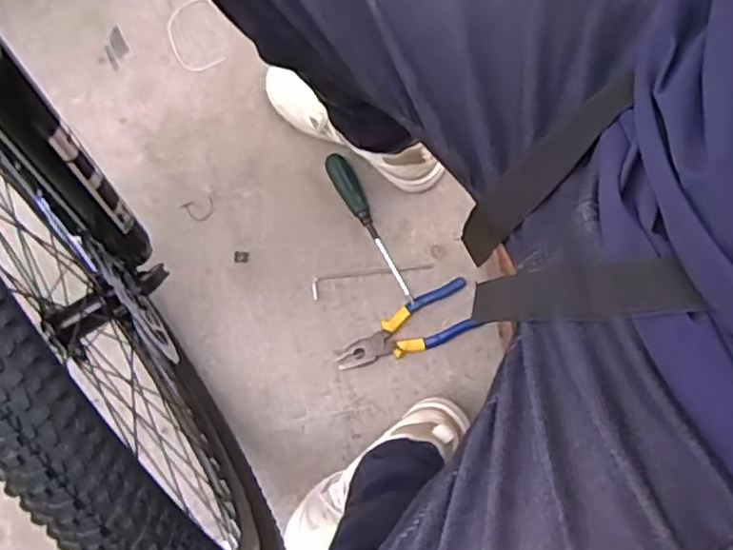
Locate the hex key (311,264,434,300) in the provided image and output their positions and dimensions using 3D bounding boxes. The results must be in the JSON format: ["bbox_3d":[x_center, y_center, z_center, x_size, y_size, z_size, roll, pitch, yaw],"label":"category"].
[{"bbox_3d":[0.006,-0.002,0.874,0.165,0.012,0.028,-15,79,-2],"label":"hex key"}]

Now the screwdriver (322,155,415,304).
[{"bbox_3d":[0.001,-0.066,0.874,0.030,0.025,0.225,-26,80,-4],"label":"screwdriver"}]

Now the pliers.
[{"bbox_3d":[0.052,0.075,0.846,0.192,0.019,0.068,-25,80,-4],"label":"pliers"}]

